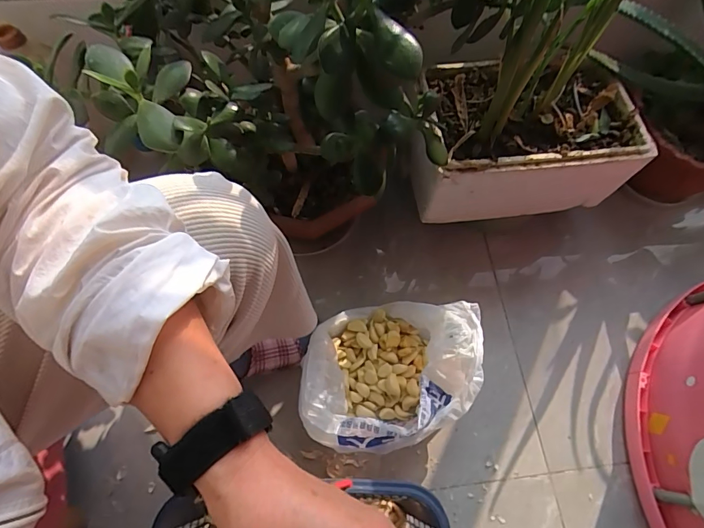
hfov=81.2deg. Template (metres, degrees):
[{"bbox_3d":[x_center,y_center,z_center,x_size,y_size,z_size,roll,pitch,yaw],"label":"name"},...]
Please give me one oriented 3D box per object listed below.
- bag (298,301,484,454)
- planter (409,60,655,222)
[{"bbox_3d":[0.059,0.161,0.637,0.259,0.124,0.228,5,65,0],"label":"bag"},{"bbox_3d":[0.268,-0.205,0.716,0.347,0.182,0.199,-5,68,-5],"label":"planter"}]

